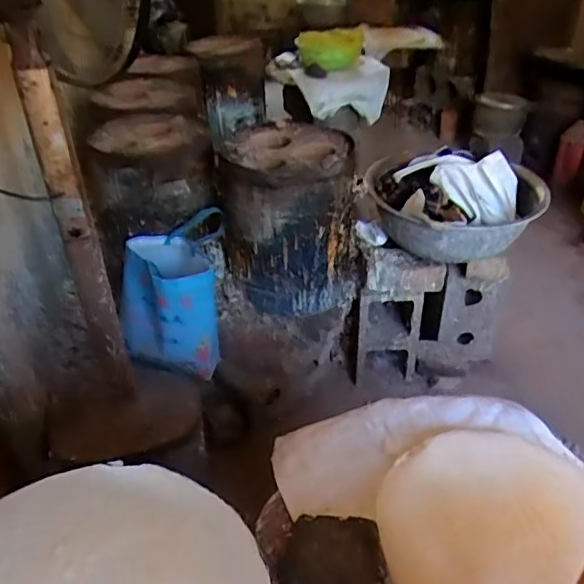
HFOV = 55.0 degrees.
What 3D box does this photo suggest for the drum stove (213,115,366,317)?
[{"bbox_3d":[0.004,-0.199,1.632,0.381,0.449,0.338,7,34,9],"label":"drum stove"}]

